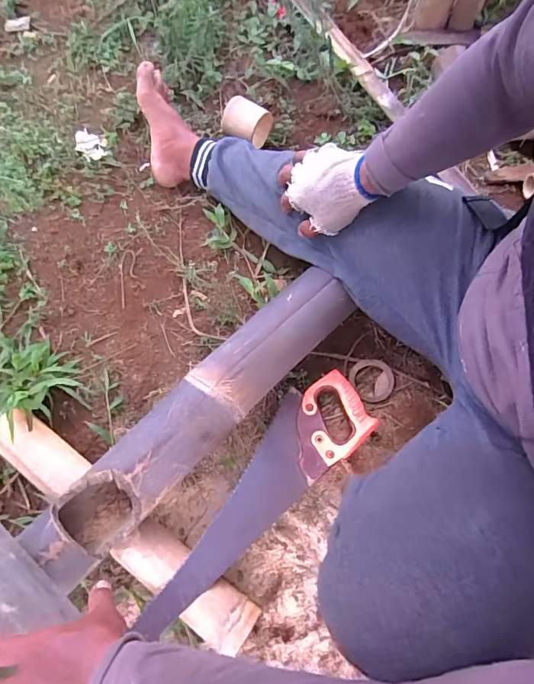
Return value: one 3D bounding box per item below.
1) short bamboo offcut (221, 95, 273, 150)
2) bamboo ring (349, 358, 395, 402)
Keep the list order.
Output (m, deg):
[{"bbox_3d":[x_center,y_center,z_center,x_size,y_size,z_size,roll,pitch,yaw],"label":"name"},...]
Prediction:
[{"bbox_3d":[-0.037,-0.411,0.812,0.076,0.059,0.085,37,77,13],"label":"short bamboo offcut"},{"bbox_3d":[0.169,0.058,0.686,0.065,0.014,0.070,-1,72,4],"label":"bamboo ring"}]

